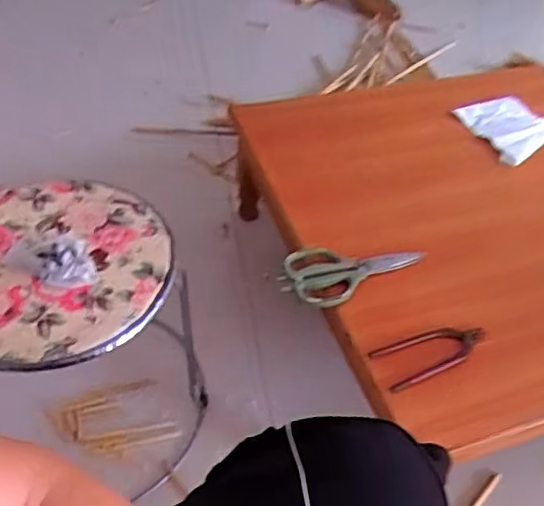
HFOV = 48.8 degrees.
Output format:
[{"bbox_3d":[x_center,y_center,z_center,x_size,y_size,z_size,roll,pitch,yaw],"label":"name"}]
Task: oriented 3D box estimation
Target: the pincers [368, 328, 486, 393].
[{"bbox_3d":[0.196,0.117,0.724,0.149,0.014,0.056,-15,45,-18],"label":"pincers"}]

